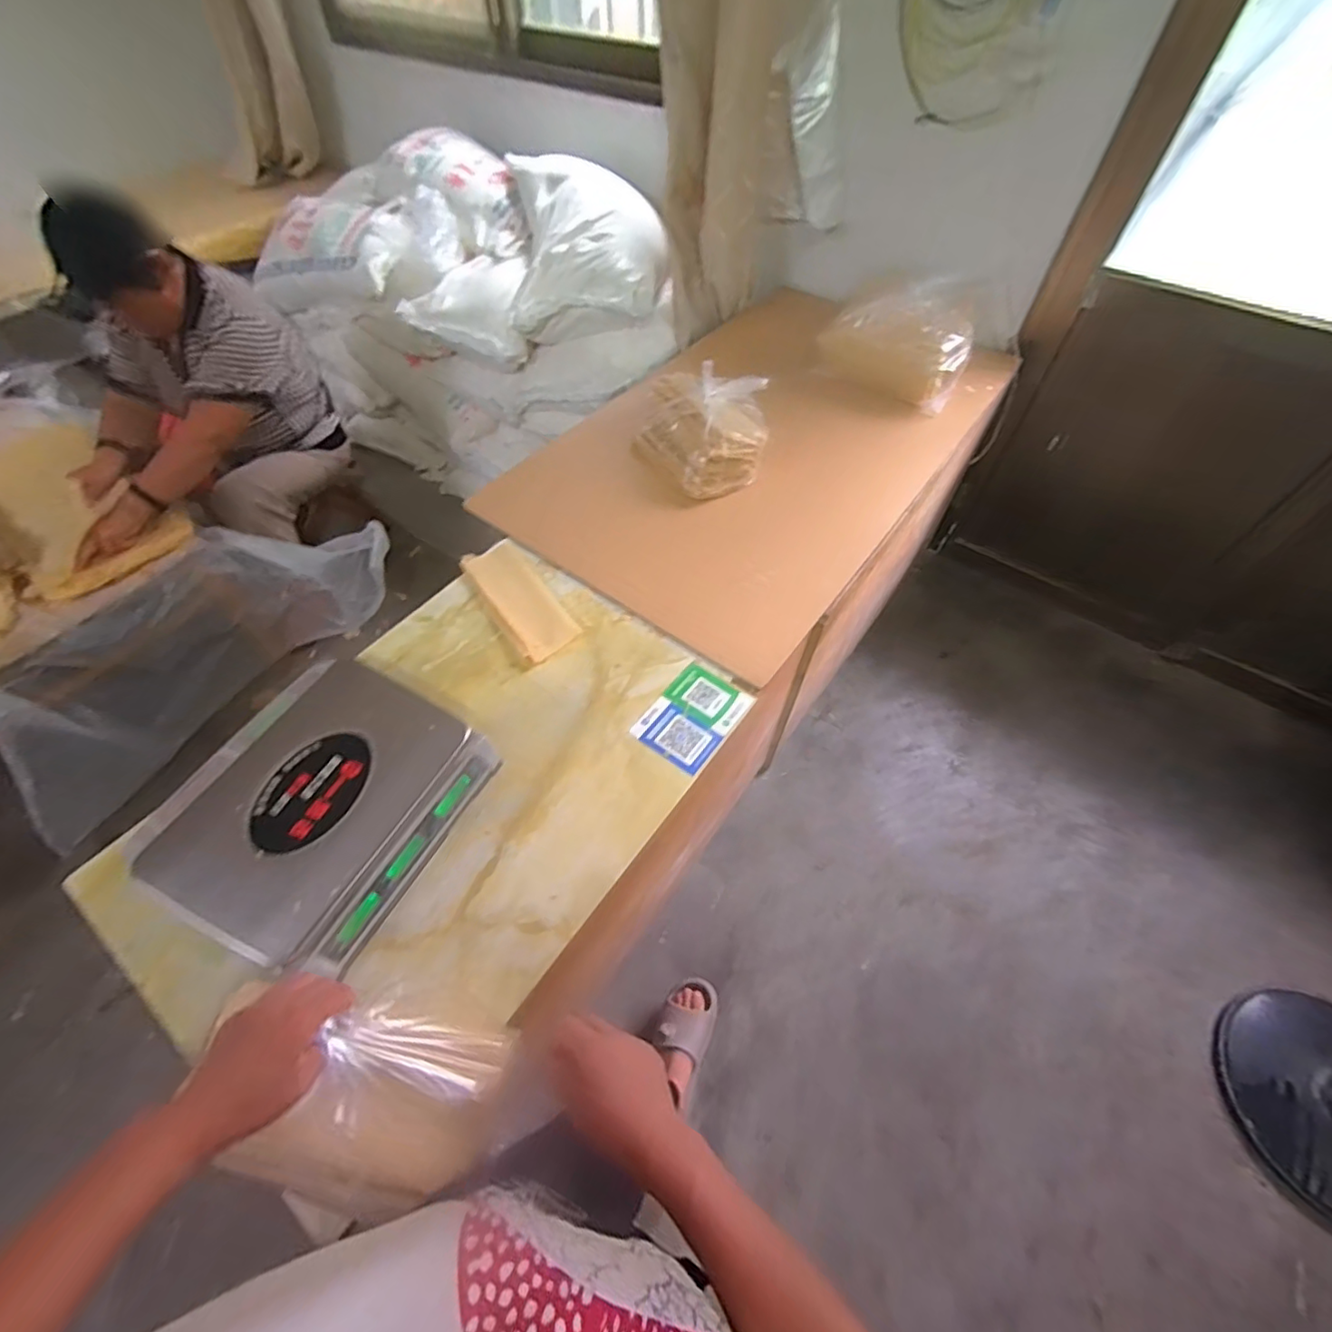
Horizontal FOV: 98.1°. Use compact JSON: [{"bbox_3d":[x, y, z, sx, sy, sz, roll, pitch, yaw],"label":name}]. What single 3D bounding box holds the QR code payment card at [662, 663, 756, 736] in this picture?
[{"bbox_3d":[0.067,0.049,0.894,0.118,0.008,0.081,33,64,23],"label":"QR code payment card"}]

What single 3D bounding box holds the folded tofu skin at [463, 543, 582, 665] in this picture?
[{"bbox_3d":[-0.252,-0.116,0.989,0.100,0.010,0.257,-32,61,-20],"label":"folded tofu skin"}]

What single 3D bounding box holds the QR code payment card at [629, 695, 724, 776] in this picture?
[{"bbox_3d":[0.016,0.103,0.861,0.119,0.004,0.078,31,62,21],"label":"QR code payment card"}]

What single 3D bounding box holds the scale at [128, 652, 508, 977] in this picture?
[{"bbox_3d":[-0.440,0.167,0.721,0.305,0.097,0.328,23,59,15],"label":"scale"}]

